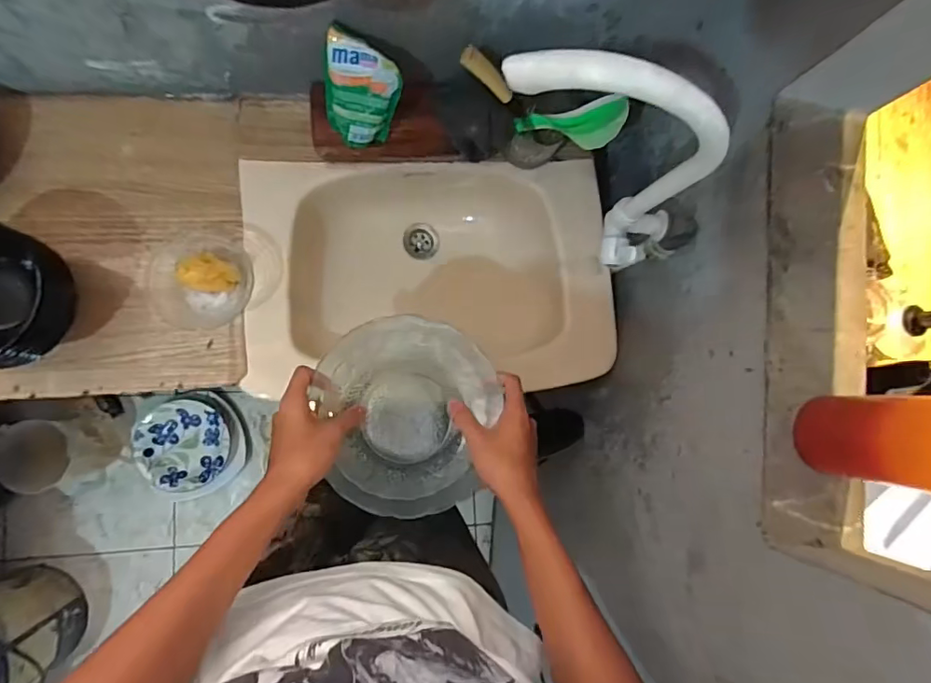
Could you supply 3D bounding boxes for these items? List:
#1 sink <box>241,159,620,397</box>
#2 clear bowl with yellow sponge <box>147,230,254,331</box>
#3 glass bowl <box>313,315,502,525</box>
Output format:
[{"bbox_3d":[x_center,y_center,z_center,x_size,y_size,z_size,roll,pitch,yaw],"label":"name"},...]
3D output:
[{"bbox_3d":[-0.052,-0.107,0.819,0.508,0.177,0.314,-1,85,-8],"label":"sink"},{"bbox_3d":[-0.342,-0.078,0.669,0.125,0.040,0.124,1,85,-8],"label":"clear bowl with yellow sponge"},{"bbox_3d":[-0.068,0.079,0.594,0.199,0.063,0.207,1,85,-8],"label":"glass bowl"}]

